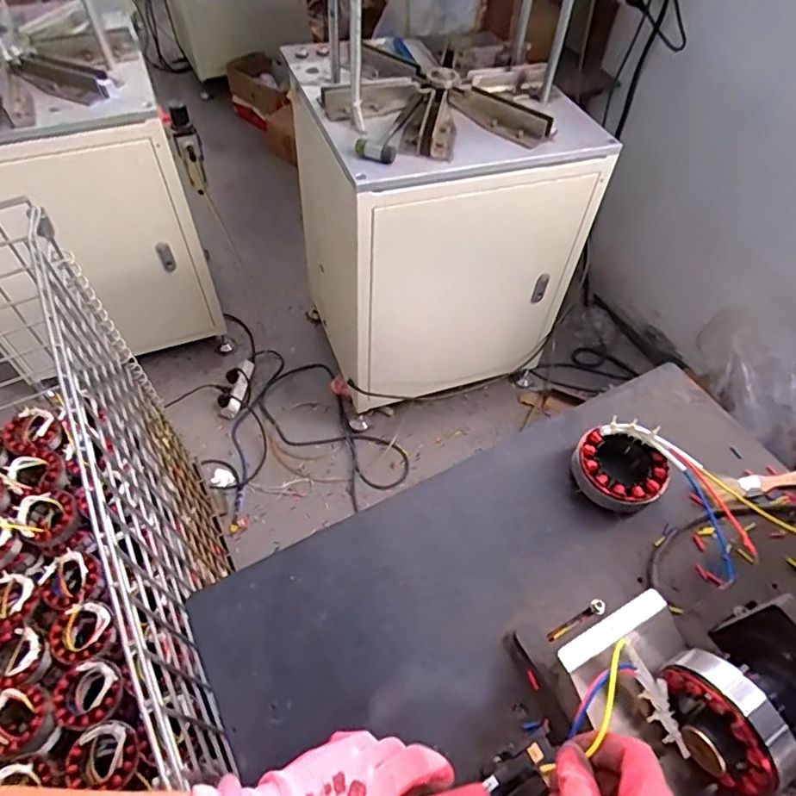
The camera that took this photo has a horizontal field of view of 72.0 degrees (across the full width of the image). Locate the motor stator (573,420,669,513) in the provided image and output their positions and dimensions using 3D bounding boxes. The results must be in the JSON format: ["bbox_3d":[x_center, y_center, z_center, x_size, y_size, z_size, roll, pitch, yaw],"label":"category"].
[{"bbox_3d":[0.225,0.070,0.551,0.092,0.052,0.080,-1,53,-4],"label":"motor stator"}]

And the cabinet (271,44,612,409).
[{"bbox_3d":[0.080,-0.410,1.366,0.533,0.689,0.481,-16,55,-14],"label":"cabinet"}]

